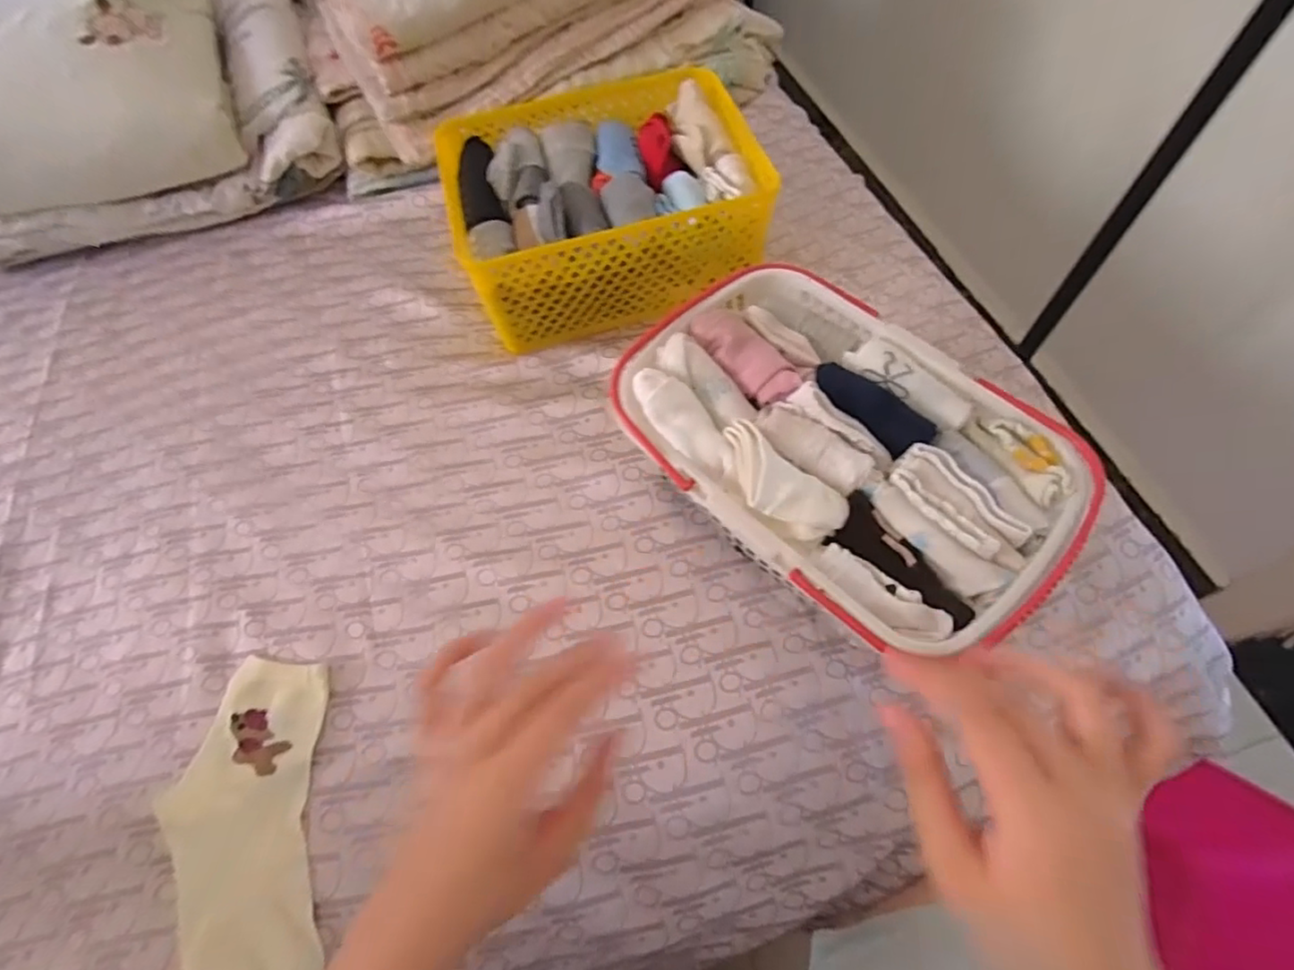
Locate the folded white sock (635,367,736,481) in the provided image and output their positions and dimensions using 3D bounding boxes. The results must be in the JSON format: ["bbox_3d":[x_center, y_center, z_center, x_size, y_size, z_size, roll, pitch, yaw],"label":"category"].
[{"bbox_3d":[0.025,-0.042,0.397,0.033,0.020,0.085,-30,65,-12],"label":"folded white sock"}]

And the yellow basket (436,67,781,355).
[{"bbox_3d":[-0.044,-0.273,0.588,0.266,0.107,0.218,-17,63,-6],"label":"yellow basket"}]

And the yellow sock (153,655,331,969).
[{"bbox_3d":[-0.264,0.229,0.397,0.097,0.014,0.217,-12,63,-3],"label":"yellow sock"}]

